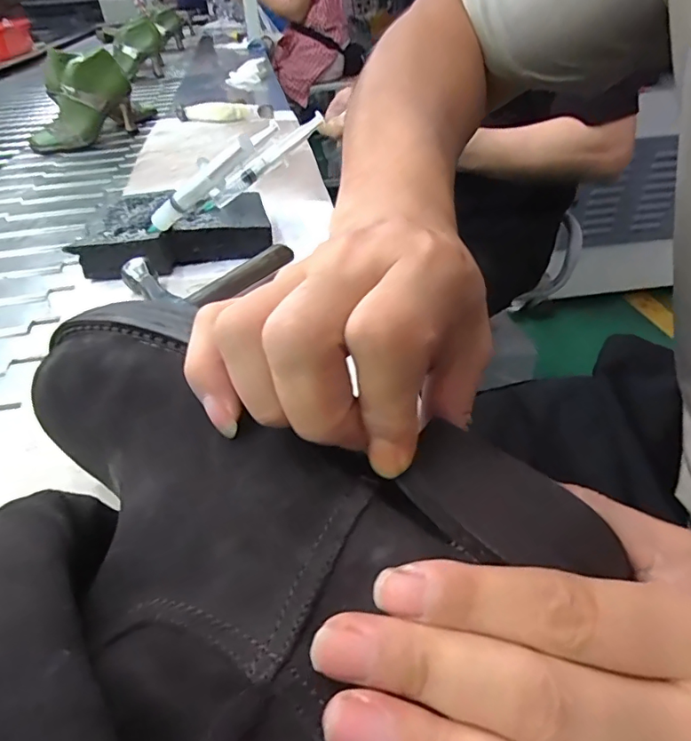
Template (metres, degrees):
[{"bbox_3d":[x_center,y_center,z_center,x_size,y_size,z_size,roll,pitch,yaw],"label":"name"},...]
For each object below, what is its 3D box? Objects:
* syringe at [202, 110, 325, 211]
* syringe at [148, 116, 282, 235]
[{"bbox_3d":[-0.078,-0.200,0.489,0.141,0.024,0.010,-38,48,-2],"label":"syringe"},{"bbox_3d":[-0.116,-0.153,0.410,0.157,0.022,0.018,-25,31,30],"label":"syringe"}]

